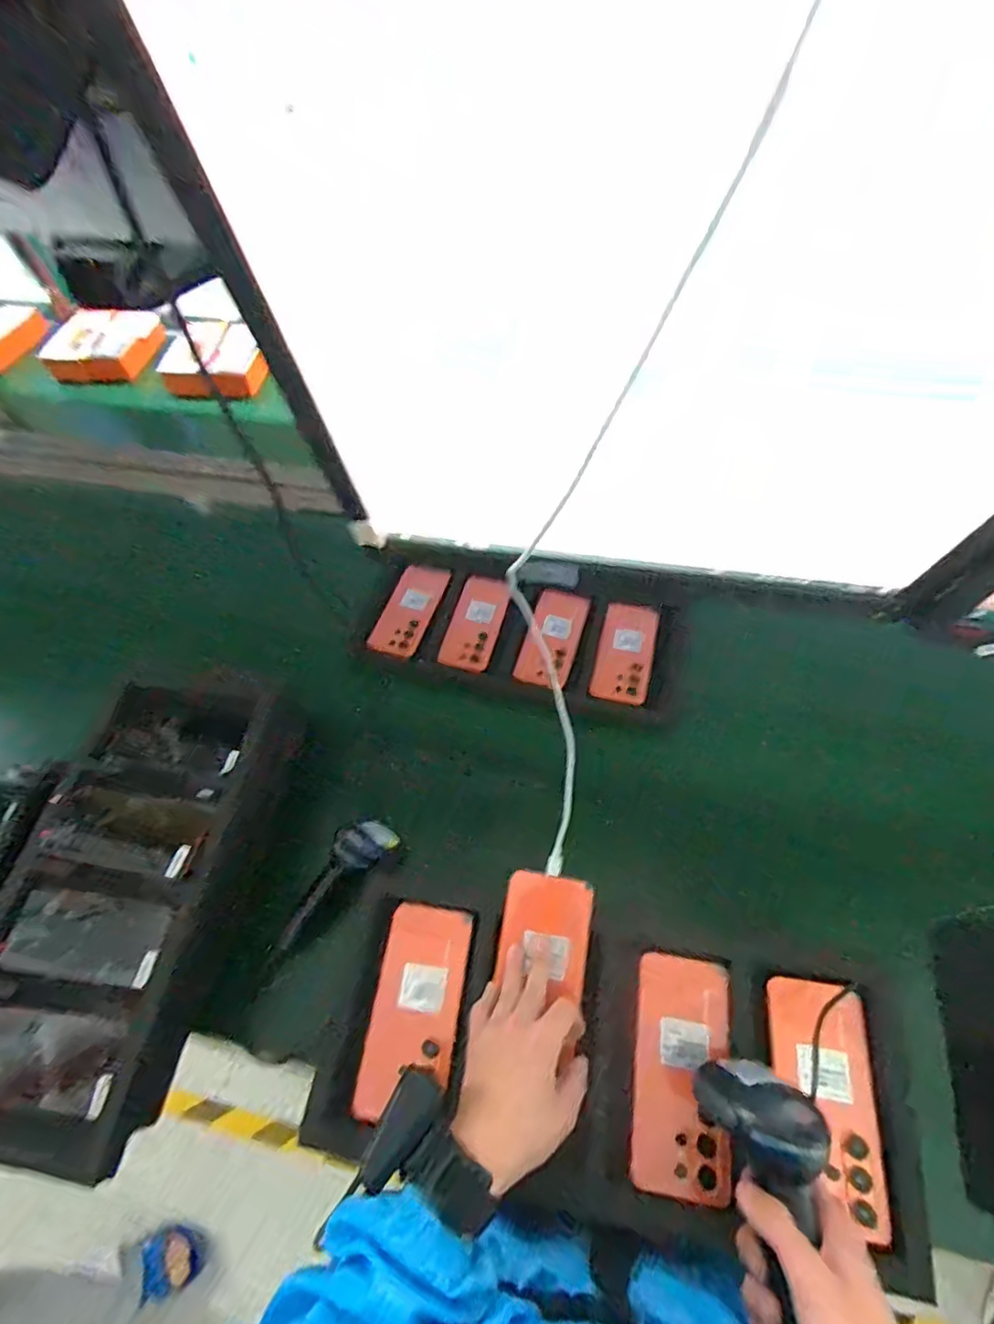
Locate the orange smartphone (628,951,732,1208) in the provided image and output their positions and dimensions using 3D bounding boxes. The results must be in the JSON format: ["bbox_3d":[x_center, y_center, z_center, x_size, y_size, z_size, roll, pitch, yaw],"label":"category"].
[{"bbox_3d":[0.162,0.355,0.503,0.081,0.014,0.171,8,59,8],"label":"orange smartphone"}]

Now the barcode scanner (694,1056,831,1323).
[{"bbox_3d":[0.188,0.382,0.375,0.066,0.055,0.201,-2,68,2],"label":"barcode scanner"}]

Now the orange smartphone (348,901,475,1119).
[{"bbox_3d":[-0.075,0.324,0.541,0.079,0.013,0.171,12,65,-3],"label":"orange smartphone"}]

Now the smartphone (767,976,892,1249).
[{"bbox_3d":[0.281,0.369,0.493,0.078,0.016,0.167,7,59,8],"label":"smartphone"}]

